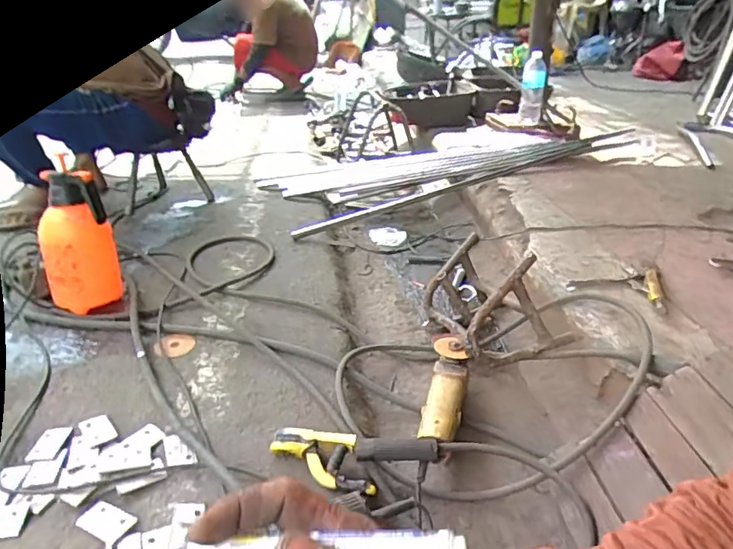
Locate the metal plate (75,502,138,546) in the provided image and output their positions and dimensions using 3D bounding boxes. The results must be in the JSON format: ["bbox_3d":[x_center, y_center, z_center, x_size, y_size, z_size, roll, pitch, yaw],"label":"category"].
[{"bbox_3d":[-0.338,0.321,0.669,0.068,0.004,0.041,15,37,22],"label":"metal plate"}]

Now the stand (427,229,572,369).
[{"bbox_3d":[0.256,0.053,1.078,0.211,0.251,0.302,-8,30,-13],"label":"stand"}]

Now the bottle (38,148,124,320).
[{"bbox_3d":[-0.584,-0.071,1.061,0.129,0.281,0.120,4,29,-3],"label":"bottle"}]

